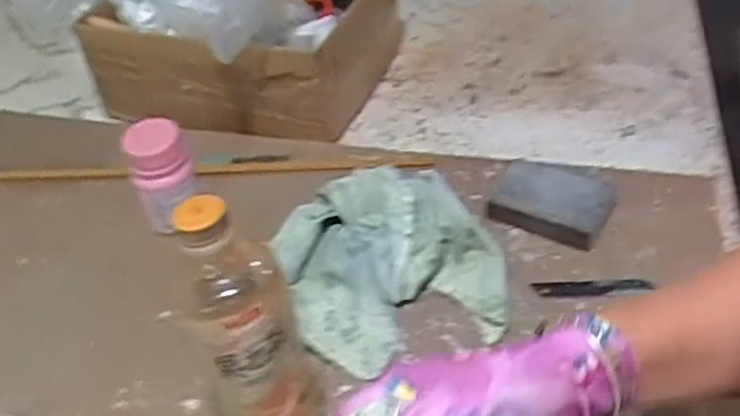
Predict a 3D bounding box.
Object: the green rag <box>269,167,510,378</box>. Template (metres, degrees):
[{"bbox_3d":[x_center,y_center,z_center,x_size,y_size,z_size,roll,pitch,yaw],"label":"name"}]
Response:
[{"bbox_3d":[0.016,0.037,0.580,0.174,0.062,0.179,-16,43,-11],"label":"green rag"}]

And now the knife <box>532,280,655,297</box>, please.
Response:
[{"bbox_3d":[0.178,0.064,0.564,0.090,0.007,0.018,0,42,7],"label":"knife"}]

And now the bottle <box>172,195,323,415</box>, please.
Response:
[{"bbox_3d":[-0.075,0.080,0.443,0.067,0.206,0.076,-13,42,-8],"label":"bottle"}]

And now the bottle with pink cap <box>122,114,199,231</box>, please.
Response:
[{"bbox_3d":[-0.189,-0.027,0.645,0.053,0.101,0.045,-23,44,-18],"label":"bottle with pink cap"}]

